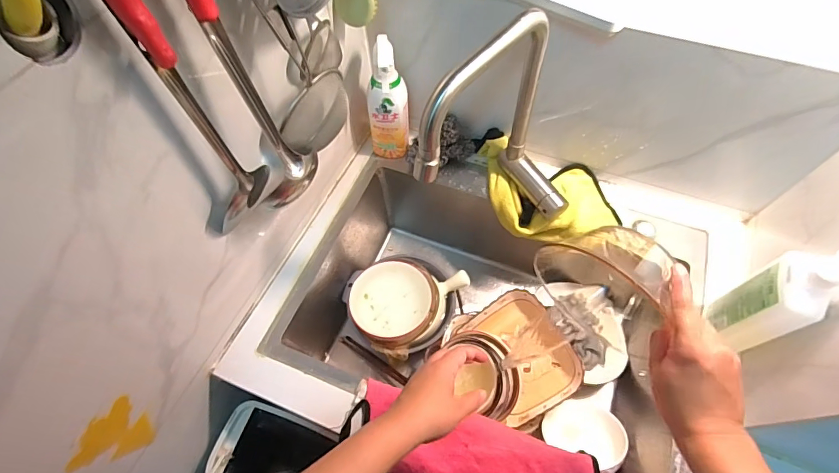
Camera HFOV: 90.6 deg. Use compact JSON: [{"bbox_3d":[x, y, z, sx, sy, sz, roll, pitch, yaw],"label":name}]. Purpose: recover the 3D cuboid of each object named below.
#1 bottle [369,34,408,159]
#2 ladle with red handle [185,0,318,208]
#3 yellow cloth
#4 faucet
[{"bbox_3d":[-0.048,-0.212,0.688,0.055,0.218,0.062,40,70,20],"label":"bottle"},{"bbox_3d":[-0.167,-0.147,0.393,0.072,0.340,0.074,-20,64,-9],"label":"ladle with red handle"},{"bbox_3d":[0.213,-0.075,0.723,0.266,0.084,0.147,20,65,11],"label":"yellow cloth"},{"bbox_3d":[0.124,-0.097,0.549,0.138,0.302,0.242,39,70,19],"label":"faucet"}]

